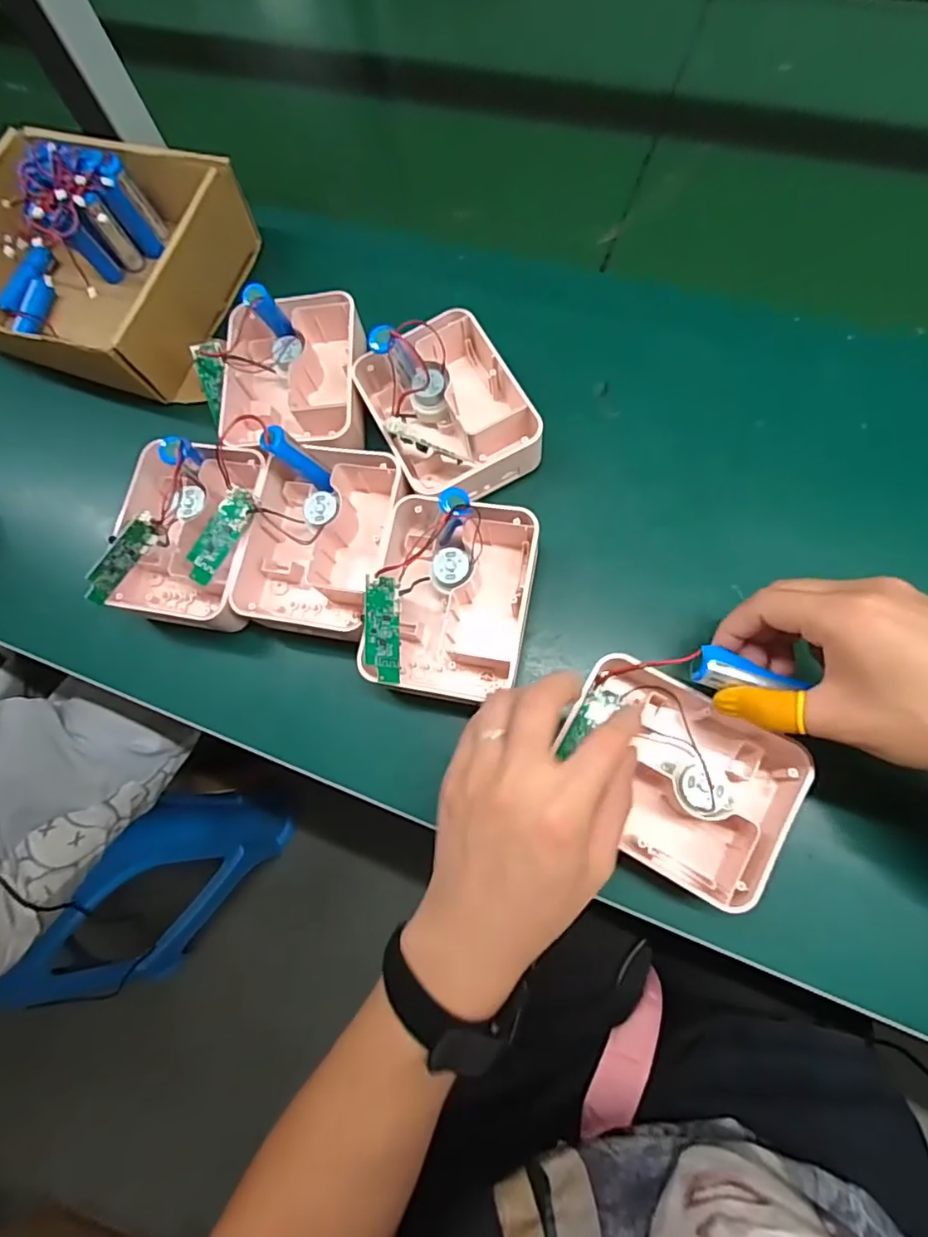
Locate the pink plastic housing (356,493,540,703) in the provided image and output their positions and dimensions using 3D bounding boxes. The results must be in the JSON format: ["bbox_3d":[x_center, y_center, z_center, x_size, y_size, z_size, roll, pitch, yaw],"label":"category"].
[{"bbox_3d":[-0.008,-0.012,0.378,0.101,0.046,0.126,11,79,2],"label":"pink plastic housing"}]

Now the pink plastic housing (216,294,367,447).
[{"bbox_3d":[-0.129,-0.180,0.442,0.104,0.061,0.134,-2,78,-1],"label":"pink plastic housing"}]

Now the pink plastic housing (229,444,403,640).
[{"bbox_3d":[-0.102,-0.056,0.399,0.096,0.045,0.125,10,79,2],"label":"pink plastic housing"}]

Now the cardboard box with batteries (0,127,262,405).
[{"bbox_3d":[-0.311,-0.299,0.488,0.216,0.091,0.185,20,79,4],"label":"cardboard box with batteries"}]

